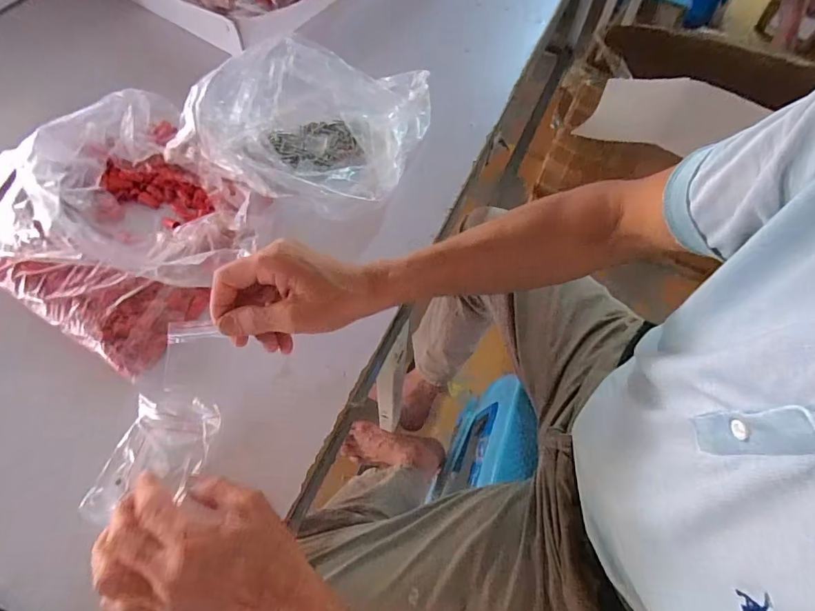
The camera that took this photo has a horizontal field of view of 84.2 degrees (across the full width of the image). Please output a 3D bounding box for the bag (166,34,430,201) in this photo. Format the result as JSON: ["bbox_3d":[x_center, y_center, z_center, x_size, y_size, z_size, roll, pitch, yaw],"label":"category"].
[{"bbox_3d":[-0.107,-0.206,0.513,0.231,0.085,0.230,12,63,5],"label":"bag"}]

